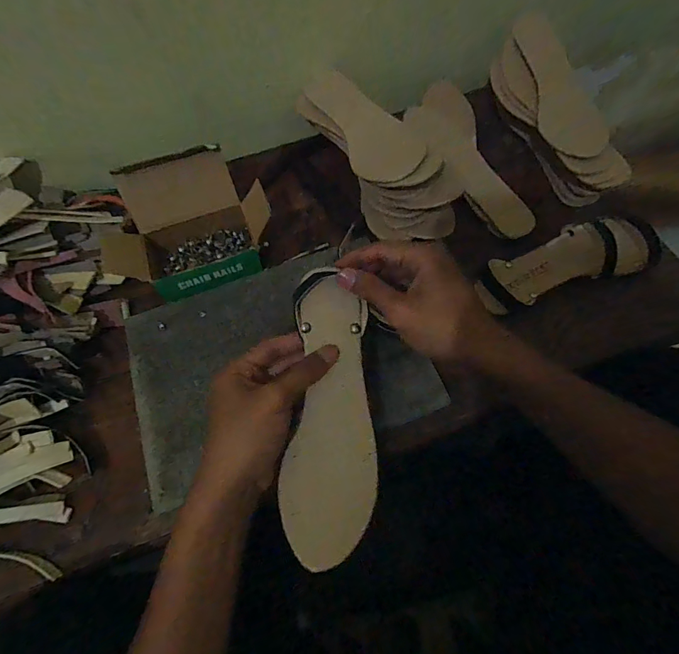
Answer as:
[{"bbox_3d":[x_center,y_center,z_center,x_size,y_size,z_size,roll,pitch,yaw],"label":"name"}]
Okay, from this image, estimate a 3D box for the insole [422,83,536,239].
[{"bbox_3d":[0.172,-0.227,0.535,0.071,0.010,0.259,-14,68,-8],"label":"insole"}]

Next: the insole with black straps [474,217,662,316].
[{"bbox_3d":[0.250,-0.076,0.448,0.208,0.037,0.076,-16,66,-7],"label":"insole with black straps"}]

